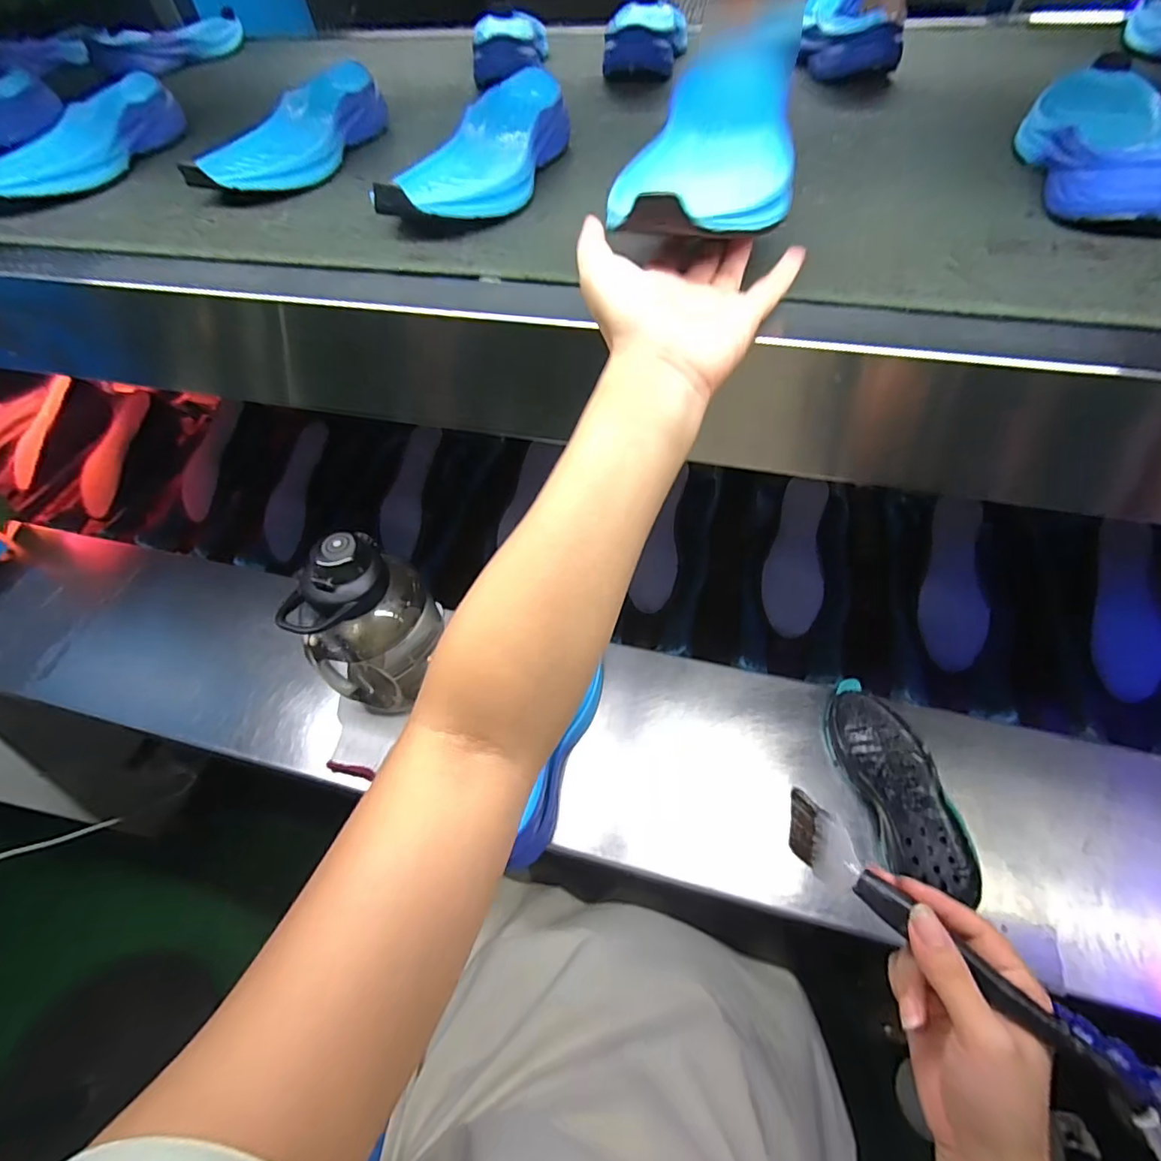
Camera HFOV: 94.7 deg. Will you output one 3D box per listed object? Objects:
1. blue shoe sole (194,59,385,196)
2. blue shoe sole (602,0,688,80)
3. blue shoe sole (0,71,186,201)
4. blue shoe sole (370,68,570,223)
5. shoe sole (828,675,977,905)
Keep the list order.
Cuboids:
[{"bbox_3d":[-0.270,-0.422,0.509,0.094,0.062,0.245,10,55,10],"label":"blue shoe sole"},{"bbox_3d":[0.086,-0.667,0.656,0.084,0.047,0.256,6,55,7],"label":"blue shoe sole"},{"bbox_3d":[-0.485,-0.433,0.521,0.062,0.055,0.233,4,55,6],"label":"blue shoe sole"},{"bbox_3d":[-0.077,-0.352,0.442,0.078,0.052,0.226,11,56,11],"label":"blue shoe sole"},{"bbox_3d":[0.312,0.199,0.534,0.085,0.033,0.203,-13,55,-6],"label":"shoe sole"}]

